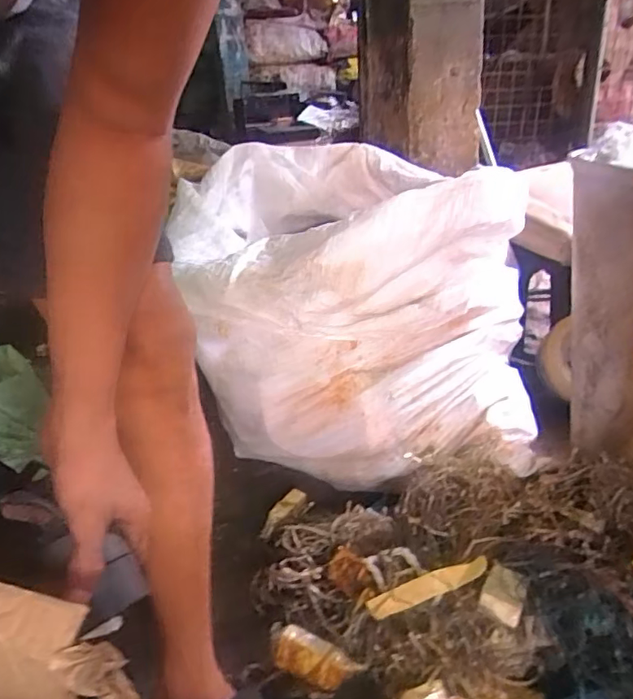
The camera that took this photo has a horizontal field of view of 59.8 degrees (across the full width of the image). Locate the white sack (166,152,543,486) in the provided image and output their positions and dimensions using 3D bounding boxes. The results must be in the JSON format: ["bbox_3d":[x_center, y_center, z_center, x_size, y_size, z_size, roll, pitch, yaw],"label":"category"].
[{"bbox_3d":[0.087,-0.132,1.059,0.530,0.409,0.709,-4,24,1],"label":"white sack"}]

